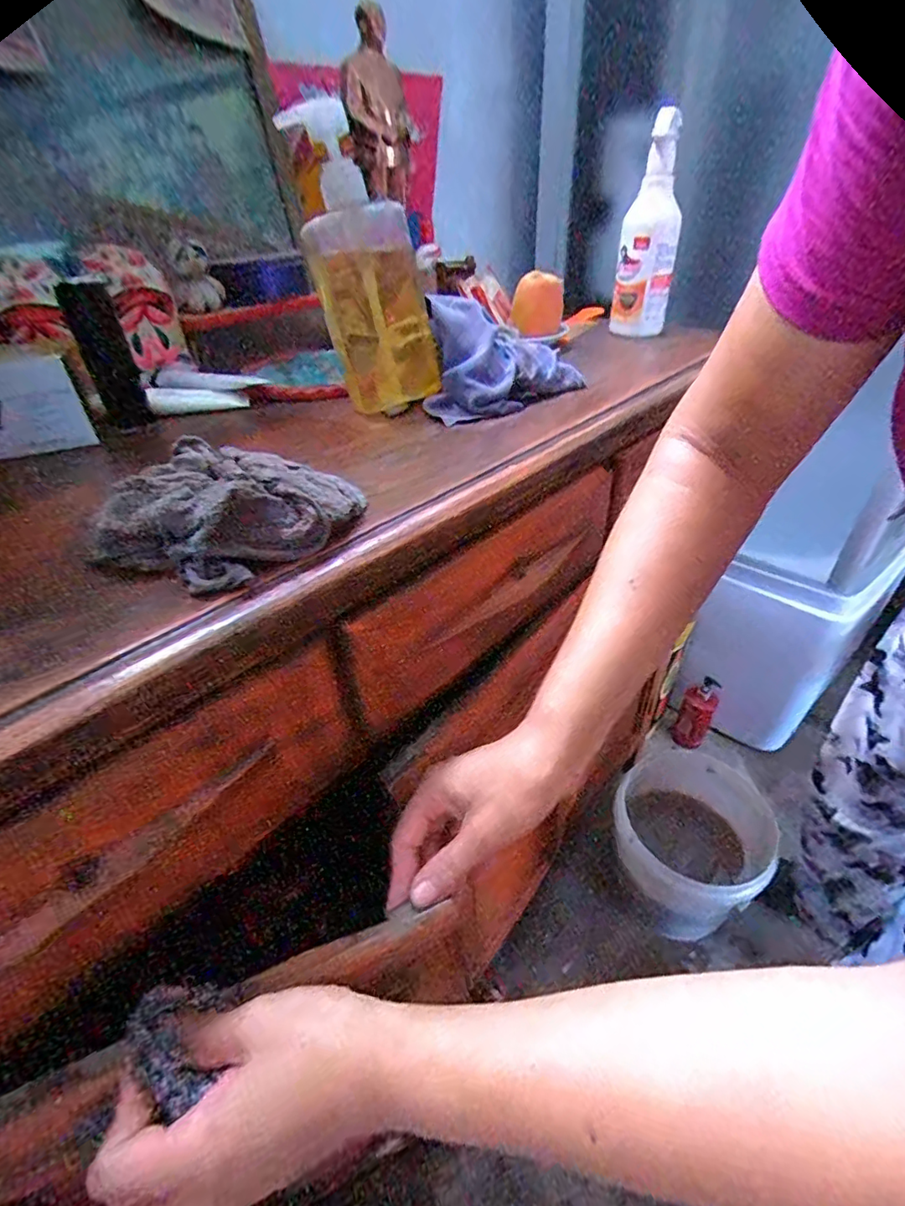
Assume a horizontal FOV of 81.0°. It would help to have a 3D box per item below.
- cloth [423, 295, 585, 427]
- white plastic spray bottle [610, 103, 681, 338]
[{"bbox_3d":[0.041,-0.242,0.515,0.161,0.079,0.085,-23,44,-23],"label":"cloth"},{"bbox_3d":[0.247,-0.455,0.659,0.070,0.214,0.064,10,41,14],"label":"white plastic spray bottle"}]

